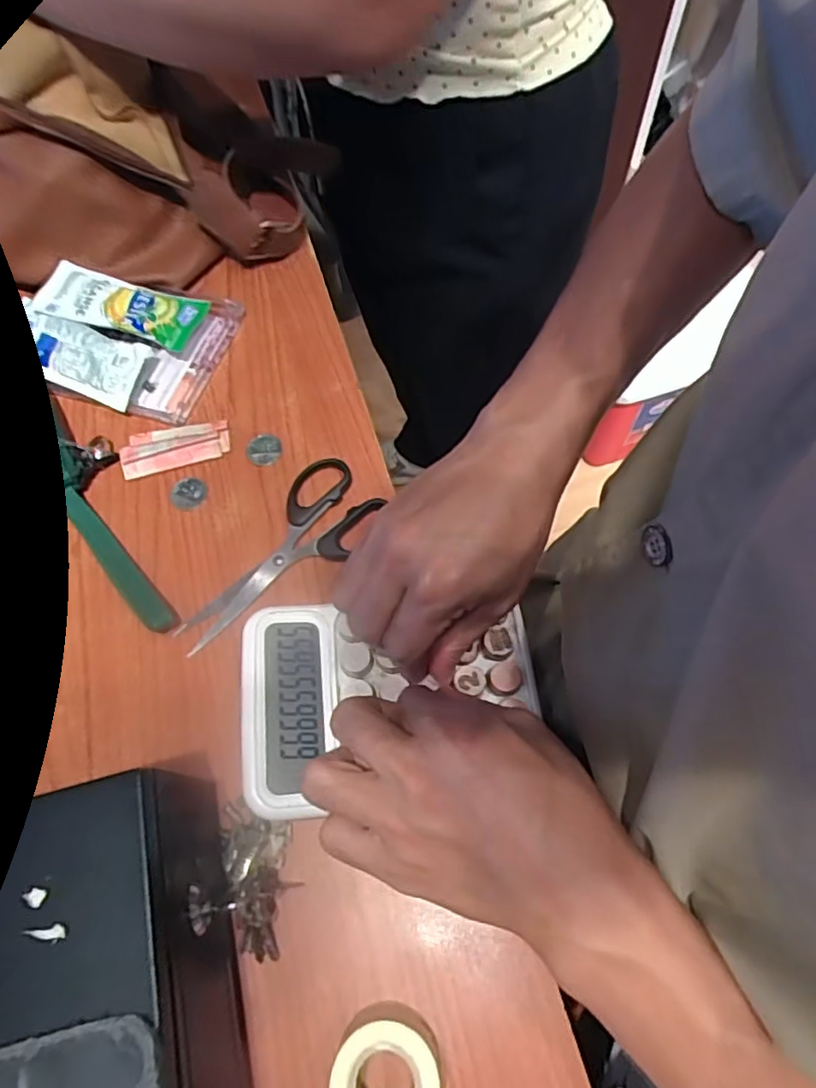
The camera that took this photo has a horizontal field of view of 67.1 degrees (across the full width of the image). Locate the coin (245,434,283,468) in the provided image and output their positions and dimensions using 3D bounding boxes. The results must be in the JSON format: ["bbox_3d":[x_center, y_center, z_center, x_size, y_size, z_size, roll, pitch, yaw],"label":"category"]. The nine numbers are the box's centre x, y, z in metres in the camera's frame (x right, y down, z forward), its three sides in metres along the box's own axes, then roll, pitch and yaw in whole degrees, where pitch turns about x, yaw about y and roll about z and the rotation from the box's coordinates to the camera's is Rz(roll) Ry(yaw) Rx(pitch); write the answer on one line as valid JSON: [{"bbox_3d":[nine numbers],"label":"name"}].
[{"bbox_3d":[-0.098,-0.064,0.417,0.023,0.004,0.025,-1,65,2],"label":"coin"}]

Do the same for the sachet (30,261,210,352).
[{"bbox_3d":[-0.210,-0.172,0.445,0.115,0.015,0.045,14,64,4],"label":"sachet"}]

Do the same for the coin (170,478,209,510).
[{"bbox_3d":[-0.145,-0.034,0.406,0.023,0.004,0.024,-1,65,2],"label":"coin"}]

